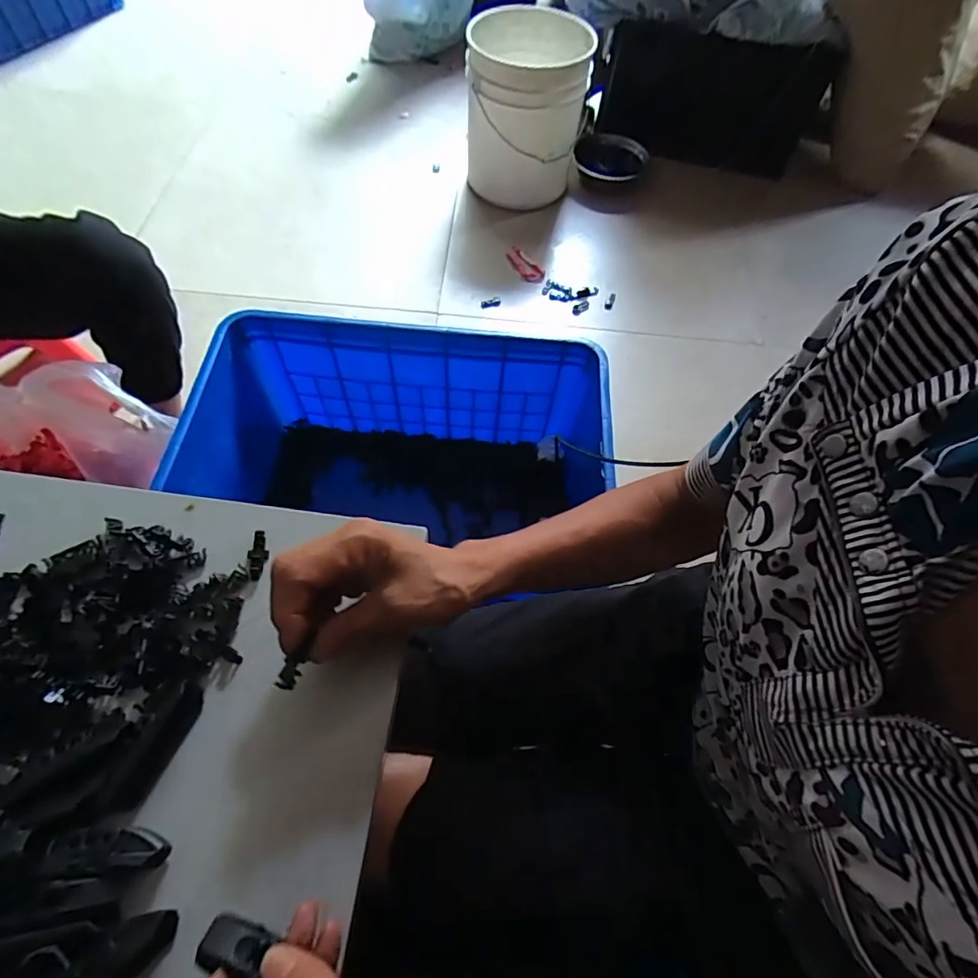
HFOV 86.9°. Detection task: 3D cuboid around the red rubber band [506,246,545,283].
[{"bbox_3d":[0.089,-0.583,1.337,0.051,0.013,0.140,-29,67,-18],"label":"red rubber band"}]

